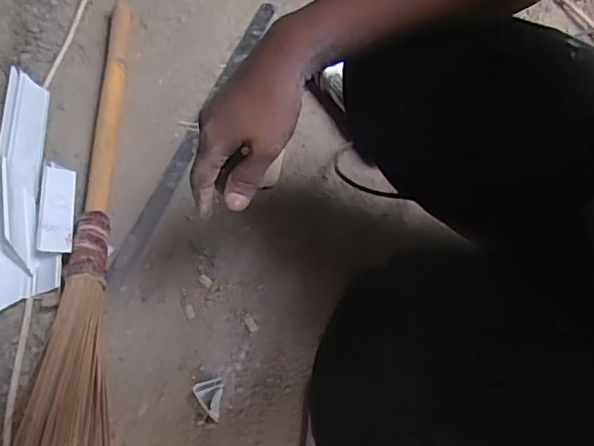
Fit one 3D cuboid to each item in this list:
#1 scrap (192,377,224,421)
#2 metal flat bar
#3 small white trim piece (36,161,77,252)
[{"bbox_3d":[-0.100,0.211,0.677,0.036,0.025,0.045,-34,67,-18],"label":"scrap"},{"bbox_3d":[-0.152,-0.156,0.879,0.038,0.010,0.574,19,63,9],"label":"metal flat bar"},{"bbox_3d":[-0.324,-0.030,0.754,0.042,0.023,0.148,0,63,-18],"label":"small white trim piece"}]

